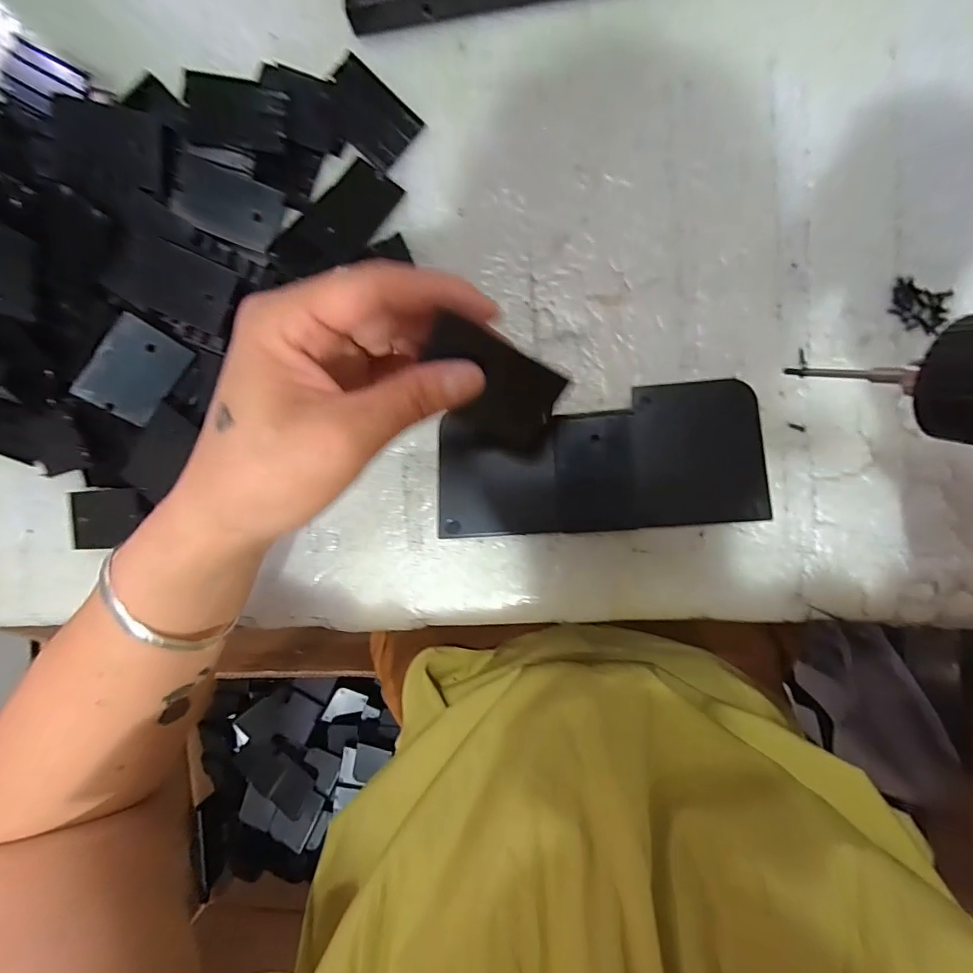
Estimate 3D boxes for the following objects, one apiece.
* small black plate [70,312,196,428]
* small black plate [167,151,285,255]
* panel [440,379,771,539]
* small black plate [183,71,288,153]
[{"bbox_3d":[-0.198,-0.064,0.267,0.037,0.004,0.054,35,95,-39],"label":"small black plate"},{"bbox_3d":[-0.145,-0.158,0.266,0.055,0.004,0.036,17,93,-10],"label":"small black plate"},{"bbox_3d":[0.055,-0.012,0.237,0.160,0.011,0.067,-4,95,8],"label":"panel"},{"bbox_3d":[-0.138,-0.207,0.262,0.052,0.005,0.036,-1,96,-8],"label":"small black plate"}]

